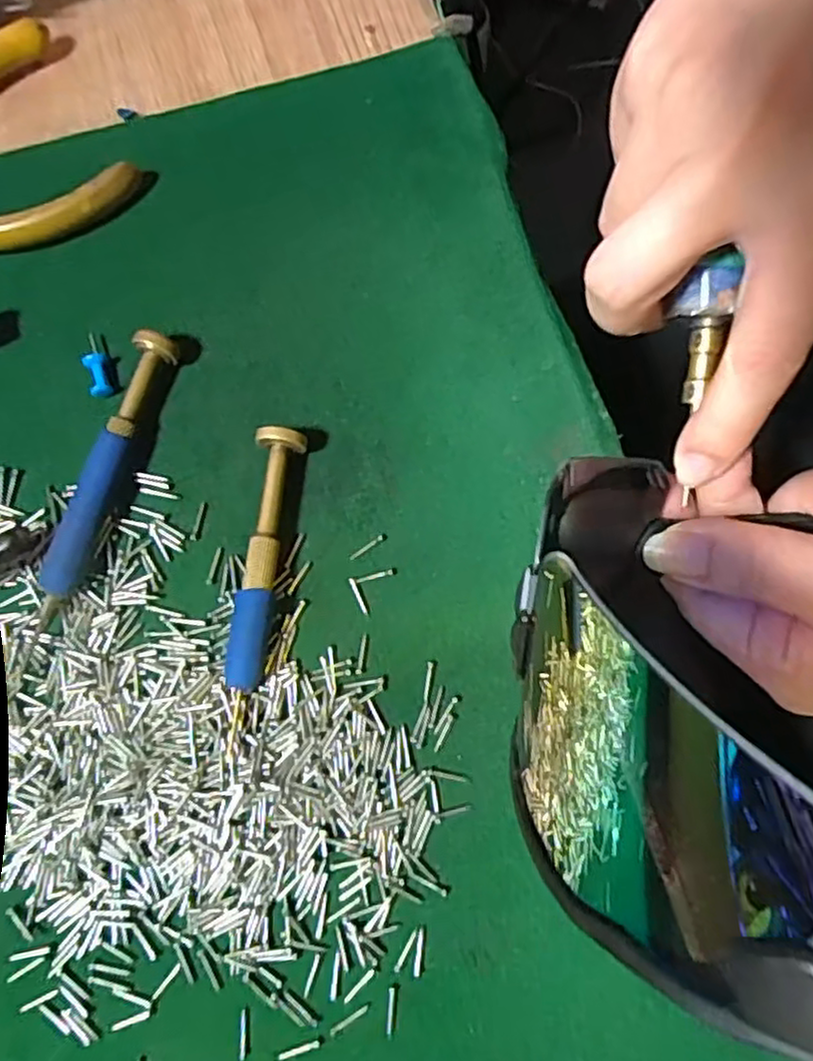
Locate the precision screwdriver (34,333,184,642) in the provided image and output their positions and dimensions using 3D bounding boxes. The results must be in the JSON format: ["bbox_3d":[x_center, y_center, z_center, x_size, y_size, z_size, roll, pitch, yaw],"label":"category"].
[{"bbox_3d":[-0.094,-0.016,0.222,0.012,0.014,0.095,19,80,5],"label":"precision screwdriver"}]

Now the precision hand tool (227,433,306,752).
[{"bbox_3d":[-0.043,0.017,0.214,0.013,0.014,0.095,5,79,2],"label":"precision hand tool"}]

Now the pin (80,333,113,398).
[{"bbox_3d":[-0.102,-0.054,0.233,0.008,0.008,0.024,-23,79,-4],"label":"pin"}]

